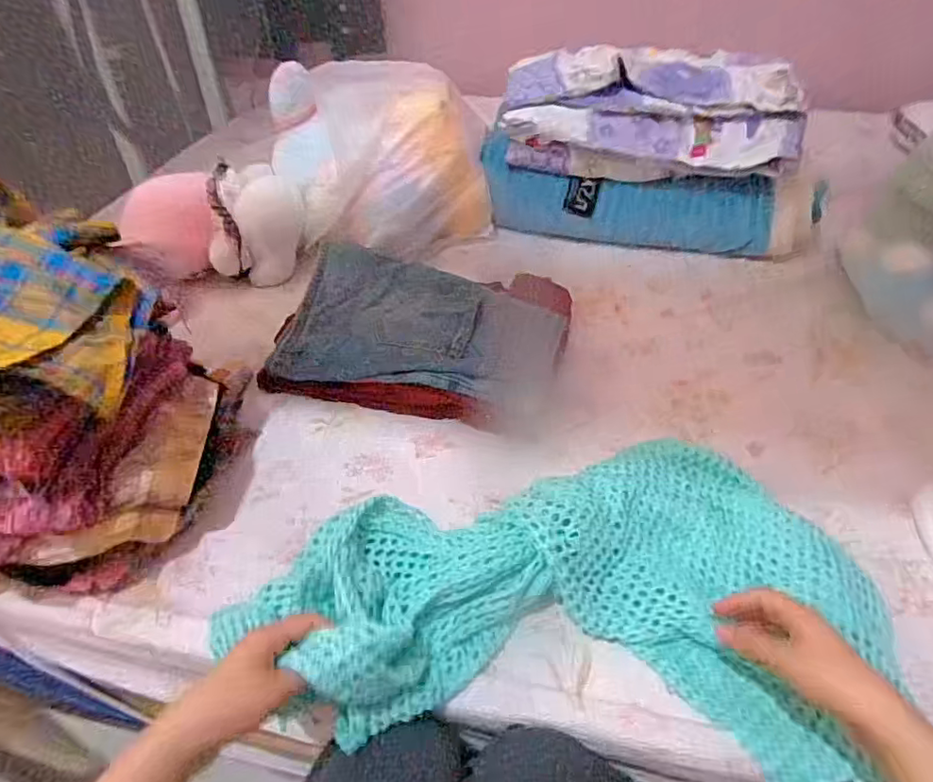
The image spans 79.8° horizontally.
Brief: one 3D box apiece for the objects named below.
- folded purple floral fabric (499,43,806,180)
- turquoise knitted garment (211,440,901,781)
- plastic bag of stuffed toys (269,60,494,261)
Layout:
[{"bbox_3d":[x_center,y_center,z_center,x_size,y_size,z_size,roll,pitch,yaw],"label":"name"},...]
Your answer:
[{"bbox_3d":[0.278,-0.429,0.867,0.434,0.141,0.167,10,45,13],"label":"folded purple floral fabric"},{"bbox_3d":[0.072,0.174,0.473,0.528,0.086,0.287,-2,44,-7],"label":"turquoise knitted garment"},{"bbox_3d":[-0.140,-0.387,0.911,0.327,0.218,0.277,-12,45,-10],"label":"plastic bag of stuffed toys"}]

